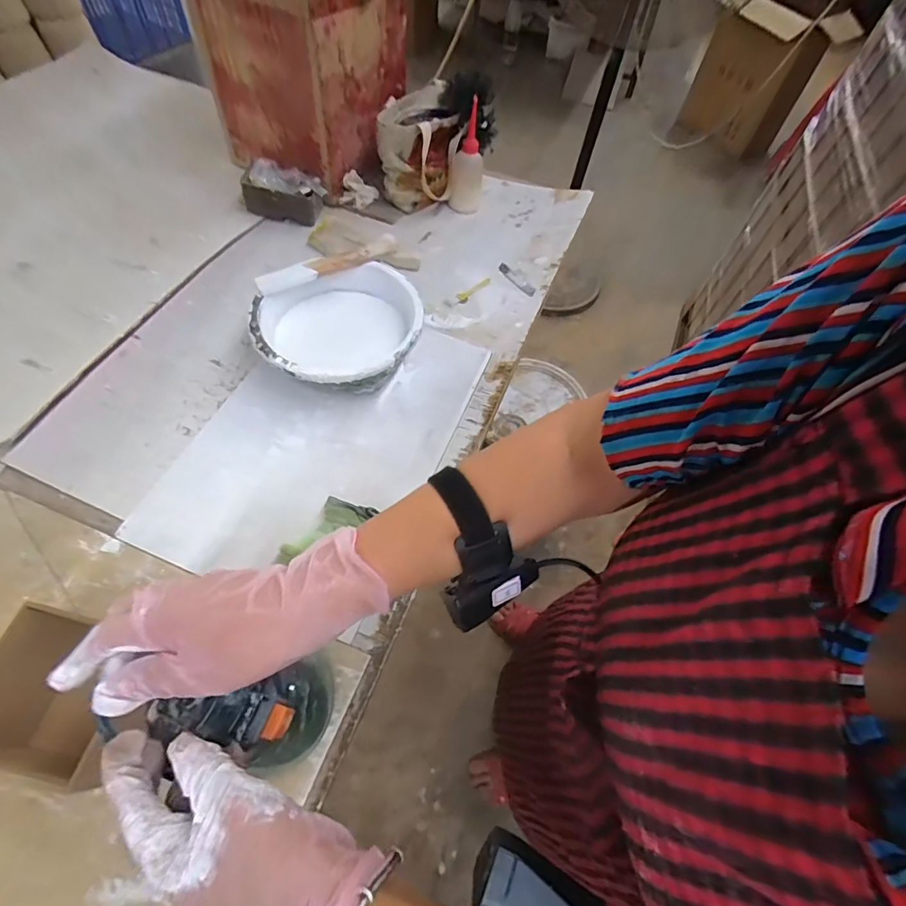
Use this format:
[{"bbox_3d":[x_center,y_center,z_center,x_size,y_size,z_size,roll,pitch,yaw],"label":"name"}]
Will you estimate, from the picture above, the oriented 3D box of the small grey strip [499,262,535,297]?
[{"bbox_3d":[0.109,-0.301,0.810,0.022,0.009,0.099,-27,64,-18],"label":"small grey strip"}]

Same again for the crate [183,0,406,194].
[{"bbox_3d":[-0.254,-0.687,0.827,0.279,0.298,0.246,28,61,13],"label":"crate"}]

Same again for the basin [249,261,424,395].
[{"bbox_3d":[-0.149,-0.159,0.646,0.221,0.081,0.195,-23,63,-16],"label":"basin"}]

